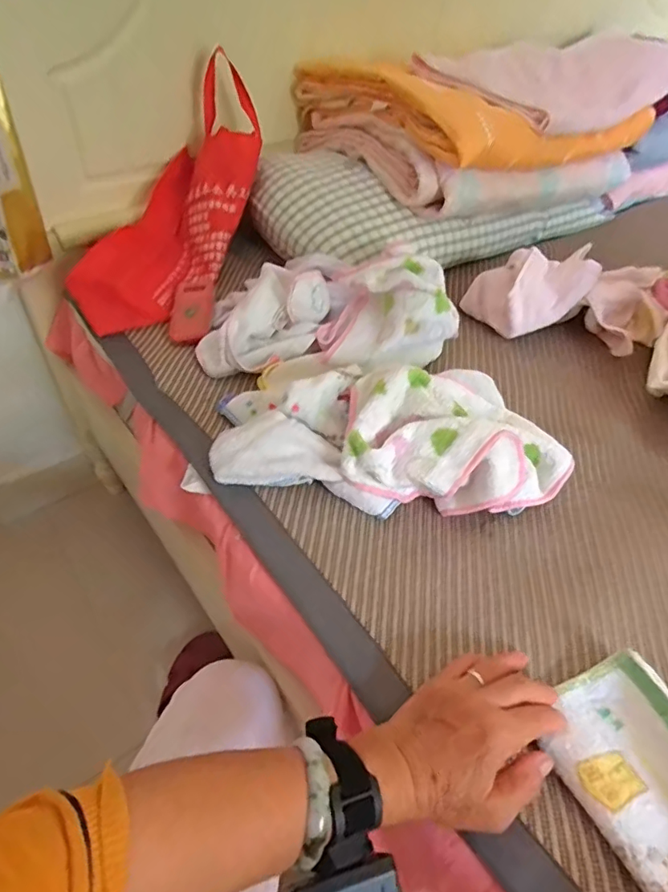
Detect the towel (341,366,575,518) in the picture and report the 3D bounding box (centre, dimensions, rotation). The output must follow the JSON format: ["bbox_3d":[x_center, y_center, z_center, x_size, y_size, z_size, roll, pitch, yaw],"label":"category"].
[{"bbox_3d":[0.118,-0.007,0.577,0.222,0.096,0.168,-12,46,-11],"label":"towel"}]

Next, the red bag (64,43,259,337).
[{"bbox_3d":[-0.223,-0.347,0.794,0.165,0.143,0.434,14,66,13],"label":"red bag"}]

